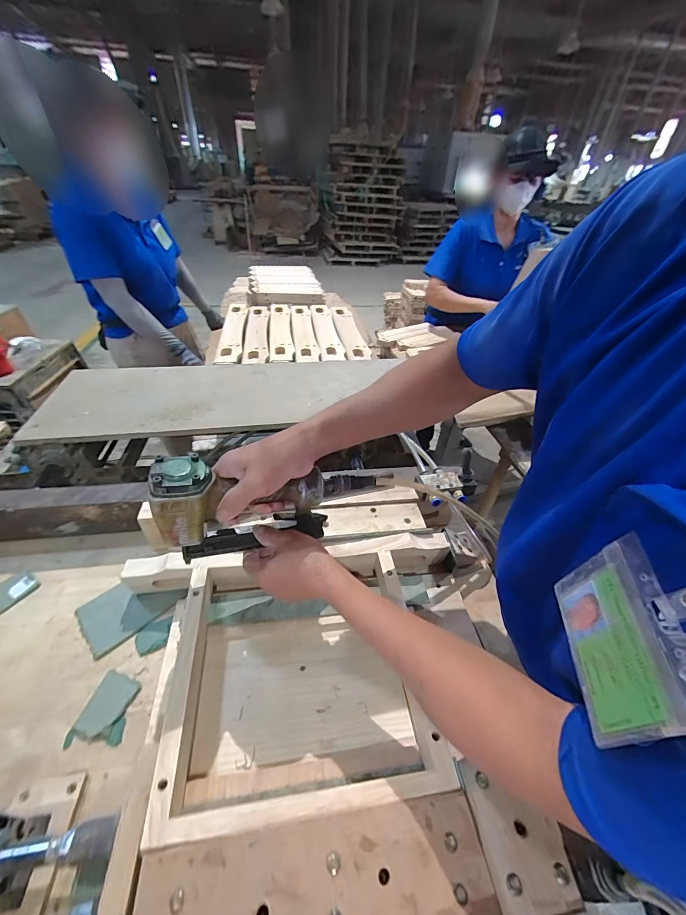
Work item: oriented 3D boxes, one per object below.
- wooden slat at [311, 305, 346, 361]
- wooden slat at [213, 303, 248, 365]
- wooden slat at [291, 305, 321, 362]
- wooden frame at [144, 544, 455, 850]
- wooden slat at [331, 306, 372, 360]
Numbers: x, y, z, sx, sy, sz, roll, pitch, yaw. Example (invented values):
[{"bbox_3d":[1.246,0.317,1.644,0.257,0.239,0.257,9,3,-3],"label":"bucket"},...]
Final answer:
[{"bbox_3d":[-0.060,-0.440,1.190,0.074,0.016,0.474,-3,40,-8],"label":"wooden slat"},{"bbox_3d":[-0.350,-0.403,1.104,0.066,0.011,0.518,-4,40,-9],"label":"wooden slat"},{"bbox_3d":[-0.132,-0.429,1.166,0.072,0.013,0.482,-4,40,-8],"label":"wooden slat"},{"bbox_3d":[-0.054,0.255,0.440,0.291,0.060,0.285,-3,40,-8],"label":"wooden frame"},{"bbox_3d":[0.019,-0.442,1.196,0.078,0.024,0.455,-3,40,-8],"label":"wooden slat"}]

